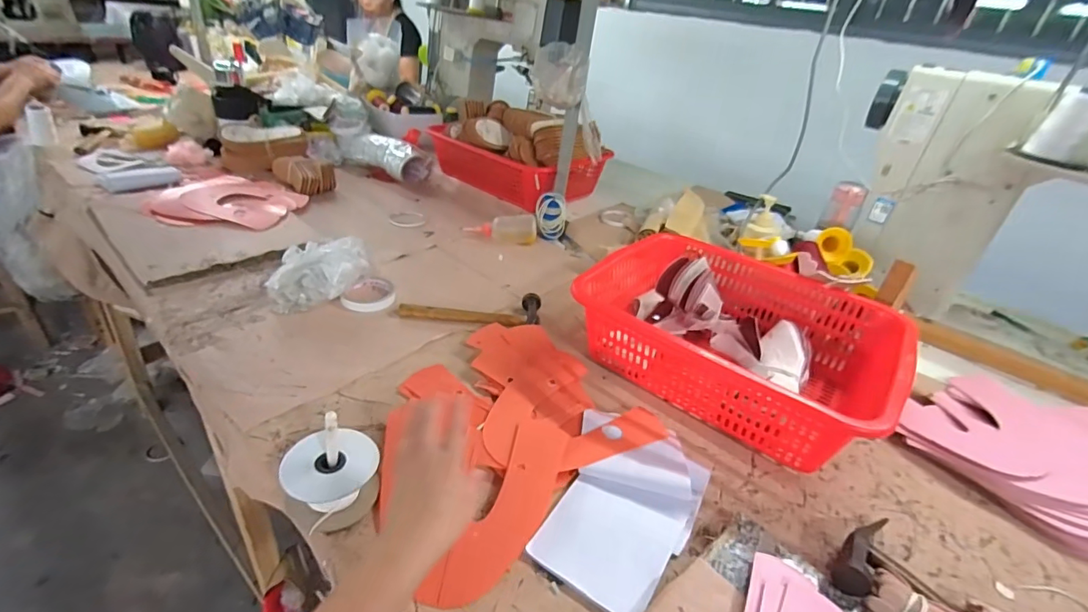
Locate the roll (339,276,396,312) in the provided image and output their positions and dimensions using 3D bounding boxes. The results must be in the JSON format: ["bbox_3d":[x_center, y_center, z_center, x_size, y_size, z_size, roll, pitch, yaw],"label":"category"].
[{"bbox_3d":[-0.301,-0.022,0.839,0.081,0.023,0.090,3,32,-6],"label":"roll"}]

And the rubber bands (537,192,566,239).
[{"bbox_3d":[0.015,-0.201,1.103,0.067,0.096,0.038,6,32,-1],"label":"rubber bands"}]

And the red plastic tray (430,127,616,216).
[{"bbox_3d":[-0.062,-0.358,1.246,0.387,0.117,0.251,25,36,26],"label":"red plastic tray"}]

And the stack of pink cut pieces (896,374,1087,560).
[{"bbox_3d":[0.649,0.186,0.669,0.238,0.070,0.273,-24,44,-39],"label":"stack of pink cut pieces"}]

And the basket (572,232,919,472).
[{"bbox_3d":[0.288,0.040,0.746,0.431,0.127,0.324,28,38,30],"label":"basket"}]

